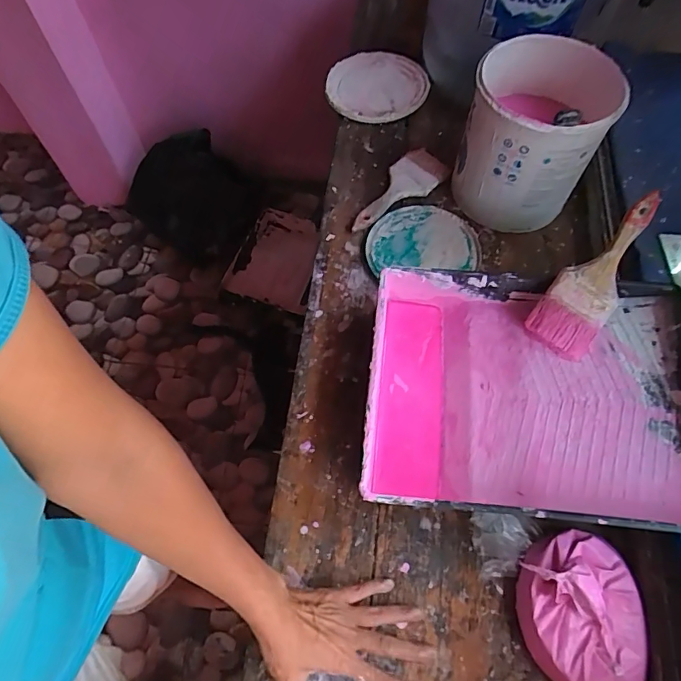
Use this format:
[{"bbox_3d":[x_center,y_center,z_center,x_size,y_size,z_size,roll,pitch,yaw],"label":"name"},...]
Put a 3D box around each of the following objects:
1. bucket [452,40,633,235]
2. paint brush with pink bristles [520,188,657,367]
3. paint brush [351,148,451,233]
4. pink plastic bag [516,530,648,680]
[{"bbox_3d":[0.259,-0.280,0.661,0.168,0.184,0.180,0,63,1],"label":"bucket"},{"bbox_3d":[0.296,-0.075,0.549,0.073,0.030,0.198,34,95,16],"label":"paint brush with pink bristles"},{"bbox_3d":[0.084,-0.224,0.728,0.072,0.019,0.182,38,70,18],"label":"paint brush"},{"bbox_3d":[0.234,0.276,0.456,0.113,0.051,0.169,-1,63,0],"label":"pink plastic bag"}]

